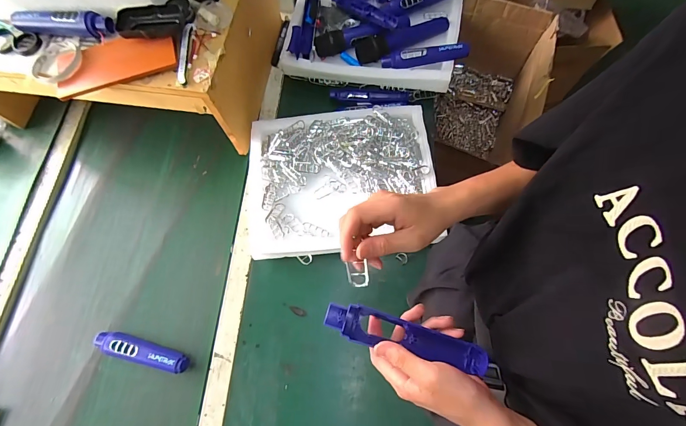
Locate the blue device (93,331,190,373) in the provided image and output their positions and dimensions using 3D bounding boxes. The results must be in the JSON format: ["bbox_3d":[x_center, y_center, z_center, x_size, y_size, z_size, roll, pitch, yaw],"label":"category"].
[{"bbox_3d":[-0.355,0.241,0.599,0.177,0.029,0.039,13,71,6],"label":"blue device"}]

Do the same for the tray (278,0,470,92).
[{"bbox_3d":[0.065,-0.424,0.743,0.371,0.078,0.313,7,71,5],"label":"tray"}]

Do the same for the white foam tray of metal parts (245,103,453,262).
[{"bbox_3d":[-0.010,-0.065,0.663,0.352,0.045,0.283,-5,70,-1],"label":"white foam tray of metal parts"}]

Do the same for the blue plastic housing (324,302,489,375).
[{"bbox_3d":[0.067,0.136,0.373,0.176,0.017,0.036,16,71,1],"label":"blue plastic housing"}]

